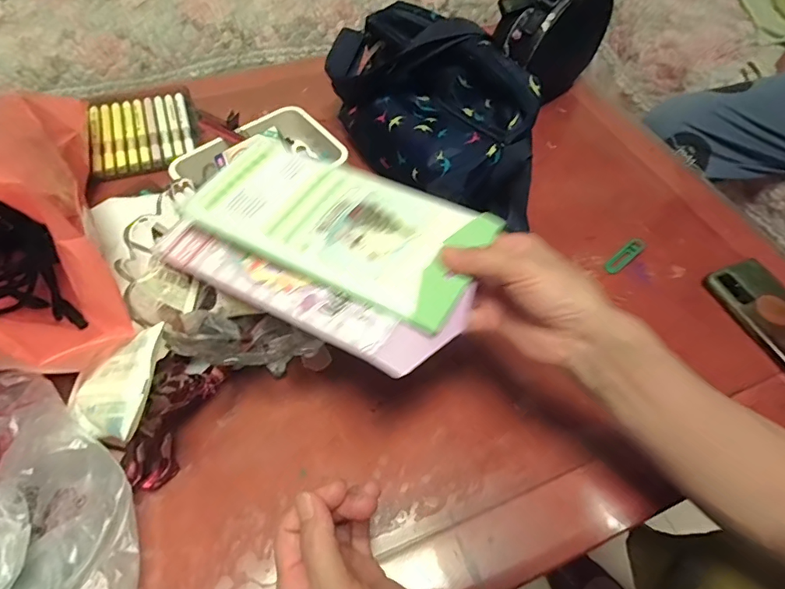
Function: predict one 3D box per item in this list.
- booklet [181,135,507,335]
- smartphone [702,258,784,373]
[{"bbox_3d":[-0.042,-0.058,0.357,0.222,0.010,0.104,25,60,20],"label":"booklet"},{"bbox_3d":[0.402,0.031,0.487,0.078,0.014,0.159,-18,59,-15],"label":"smartphone"}]

